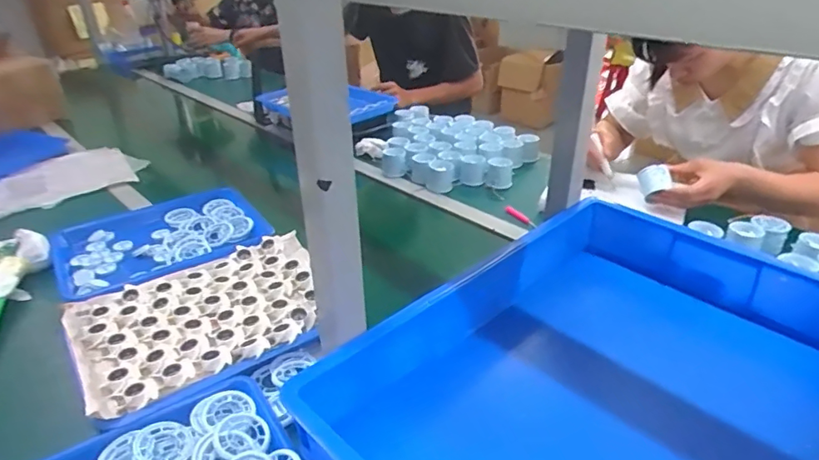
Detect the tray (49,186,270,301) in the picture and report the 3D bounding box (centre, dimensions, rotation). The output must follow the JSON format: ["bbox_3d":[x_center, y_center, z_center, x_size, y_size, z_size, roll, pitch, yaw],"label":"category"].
[{"bbox_3d":[-0.436,0.016,0.951,0.349,0.046,0.293,-19,34,-27],"label":"tray"}]

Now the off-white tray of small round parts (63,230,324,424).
[{"bbox_3d":[-0.280,0.112,0.741,0.330,0.026,0.240,-21,35,-30],"label":"off-white tray of small round parts"}]

